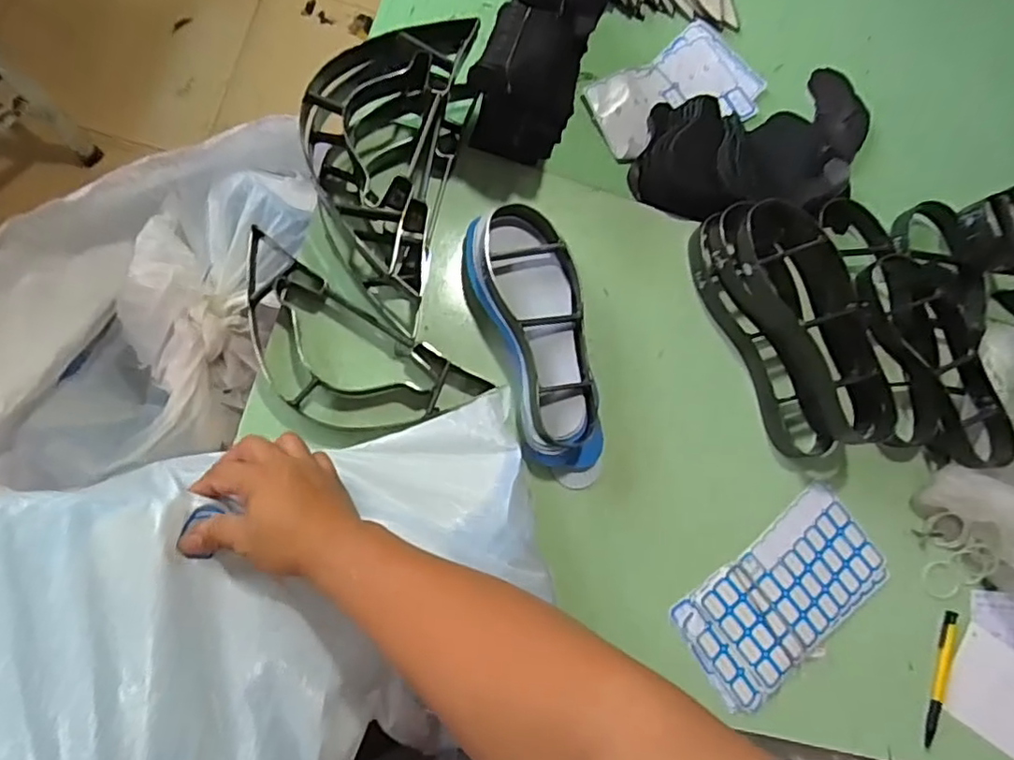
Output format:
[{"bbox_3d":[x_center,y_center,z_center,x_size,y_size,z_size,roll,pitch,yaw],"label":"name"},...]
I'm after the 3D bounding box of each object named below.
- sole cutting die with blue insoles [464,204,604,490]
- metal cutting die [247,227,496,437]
[{"bbox_3d":[0.033,-0.029,0.630,0.102,0.068,0.284,-15,91,-3],"label":"sole cutting die with blue insoles"},{"bbox_3d":[-0.164,-0.020,0.606,0.279,0.029,0.125,33,88,-3],"label":"metal cutting die"}]

